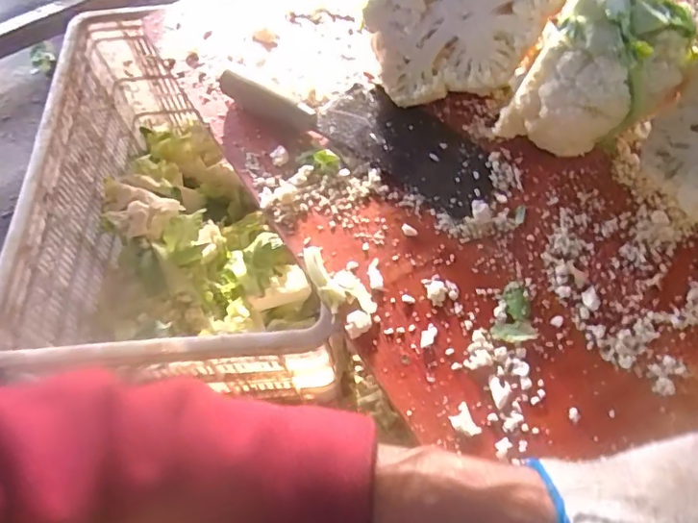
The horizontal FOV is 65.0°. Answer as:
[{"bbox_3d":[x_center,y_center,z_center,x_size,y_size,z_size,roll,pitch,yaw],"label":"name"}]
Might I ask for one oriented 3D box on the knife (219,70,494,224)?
[{"bbox_3d":[0.010,-0.127,0.492,0.266,0.017,0.085,33,68,20],"label":"knife"}]

